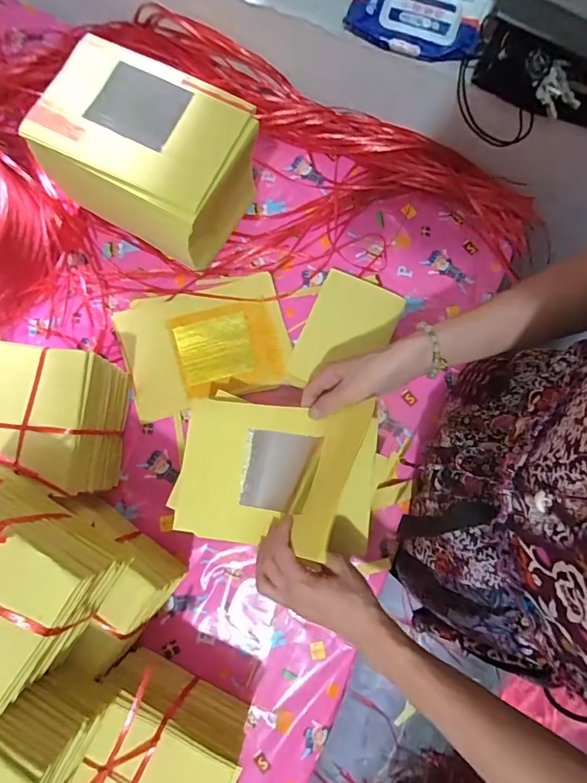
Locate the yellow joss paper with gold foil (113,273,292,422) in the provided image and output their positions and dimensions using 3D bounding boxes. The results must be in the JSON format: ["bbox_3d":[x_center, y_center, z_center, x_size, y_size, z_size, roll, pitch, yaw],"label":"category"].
[{"bbox_3d":[-0.126,-0.070,0.621,0.226,0.021,0.166,-15,84,-2],"label":"yellow joss paper with gold foil"}]

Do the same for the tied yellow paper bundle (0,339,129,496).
[{"bbox_3d":[-0.291,0.038,0.541,0.128,0.143,0.160,6,80,1],"label":"tied yellow paper bundle"}]

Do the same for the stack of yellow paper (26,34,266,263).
[{"bbox_3d":[-0.186,-0.307,0.585,0.242,0.157,0.174,28,81,5],"label":"stack of yellow paper"}]

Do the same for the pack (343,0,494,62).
[{"bbox_3d":[0.155,-0.476,0.544,0.167,0.031,0.092,21,81,4],"label":"pack"}]

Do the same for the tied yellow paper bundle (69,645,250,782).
[{"bbox_3d":[-0.147,0.390,0.478,0.159,0.134,0.128,26,81,5],"label":"tied yellow paper bundle"}]

